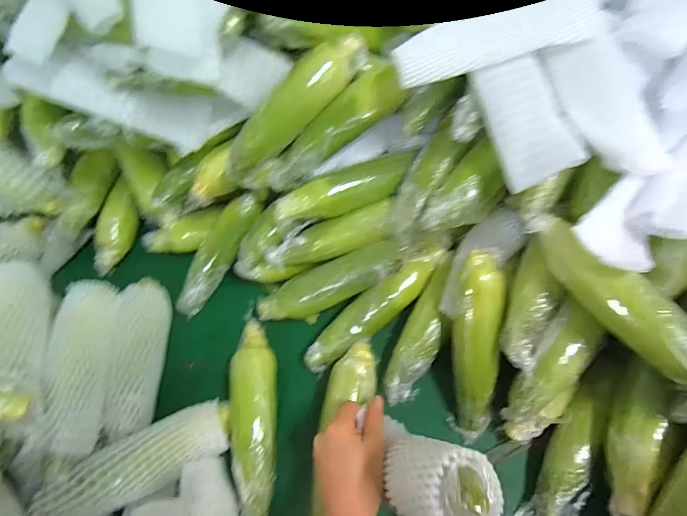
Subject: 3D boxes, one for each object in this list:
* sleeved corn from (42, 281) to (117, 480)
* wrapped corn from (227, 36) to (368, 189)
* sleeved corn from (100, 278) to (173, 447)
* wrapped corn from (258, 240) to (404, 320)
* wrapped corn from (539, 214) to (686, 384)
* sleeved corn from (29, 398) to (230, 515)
[{"bbox_3d":[-0.324,0.123,0.488,0.059,0.052,0.225,-8,59,-3],"label":"sleeved corn"},{"bbox_3d":[-0.067,-0.183,0.496,0.236,0.053,0.048,-46,65,6],"label":"wrapped corn"},{"bbox_3d":[-0.273,0.124,0.543,0.059,0.049,0.213,-8,59,-3],"label":"sleeved corn"},{"bbox_3d":[-0.021,0.038,0.549,0.219,0.045,0.048,-26,59,12],"label":"wrapped corn"},{"bbox_3d":[0.274,0.044,0.369,0.046,0.053,0.228,-29,62,-14],"label":"wrapped corn"},{"bbox_3d":[-0.232,0.235,0.458,0.203,0.047,0.067,-22,60,-27],"label":"sleeved corn"}]

